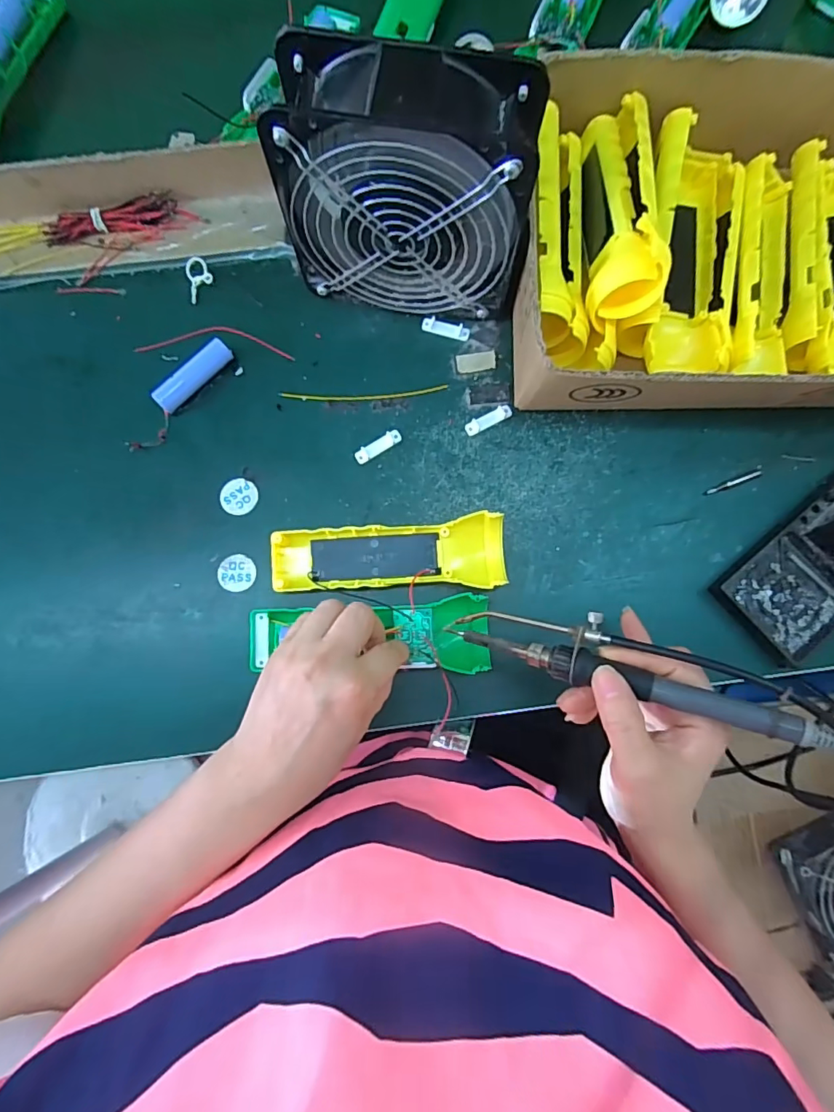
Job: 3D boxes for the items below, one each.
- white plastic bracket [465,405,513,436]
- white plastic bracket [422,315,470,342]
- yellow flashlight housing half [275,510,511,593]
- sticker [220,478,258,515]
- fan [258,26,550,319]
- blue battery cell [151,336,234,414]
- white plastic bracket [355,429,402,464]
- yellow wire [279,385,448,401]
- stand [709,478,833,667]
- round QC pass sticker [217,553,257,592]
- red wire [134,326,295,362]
[{"bbox_3d":[0.054,-0.103,0.388,0.038,0.004,0.010,-27,82,-3],"label":"white plastic bracket"},{"bbox_3d":[0.022,-0.178,0.399,0.037,0.004,0.013,18,82,4],"label":"white plastic bracket"},{"bbox_3d":[-0.019,-0.001,0.366,0.163,0.023,0.049,0,82,1],"label":"yellow flashlight housing half"},{"bbox_3d":[-0.133,-0.045,0.381,0.026,0.004,0.027,0,82,1],"label":"sticker"},{"bbox_3d":[-0.005,-0.227,0.330,0.151,0.149,0.059,9,82,3],"label":"fan"},{"bbox_3d":[-0.167,-0.134,0.384,0.065,0.018,0.018,-44,83,-5],"label":"blue battery cell"},{"bbox_3d":[-0.029,-0.083,0.387,0.038,0.006,0.010,-33,82,-4],"label":"white plastic bracket"},{"bbox_3d":[-0.041,-0.124,0.392,0.127,0.004,0.008,-3,81,1],"label":"yellow wire"},{"bbox_3d":[0.289,-0.003,0.336,0.150,0.068,0.073,-40,83,-5],"label":"stand"},{"bbox_3d":[-0.132,0.012,0.377,0.026,0.004,0.027,4,83,-7],"label":"round QC pass sticker"},{"bbox_3d":[-0.156,-0.169,0.400,0.121,0.004,0.027,3,82,2],"label":"red wire"}]

